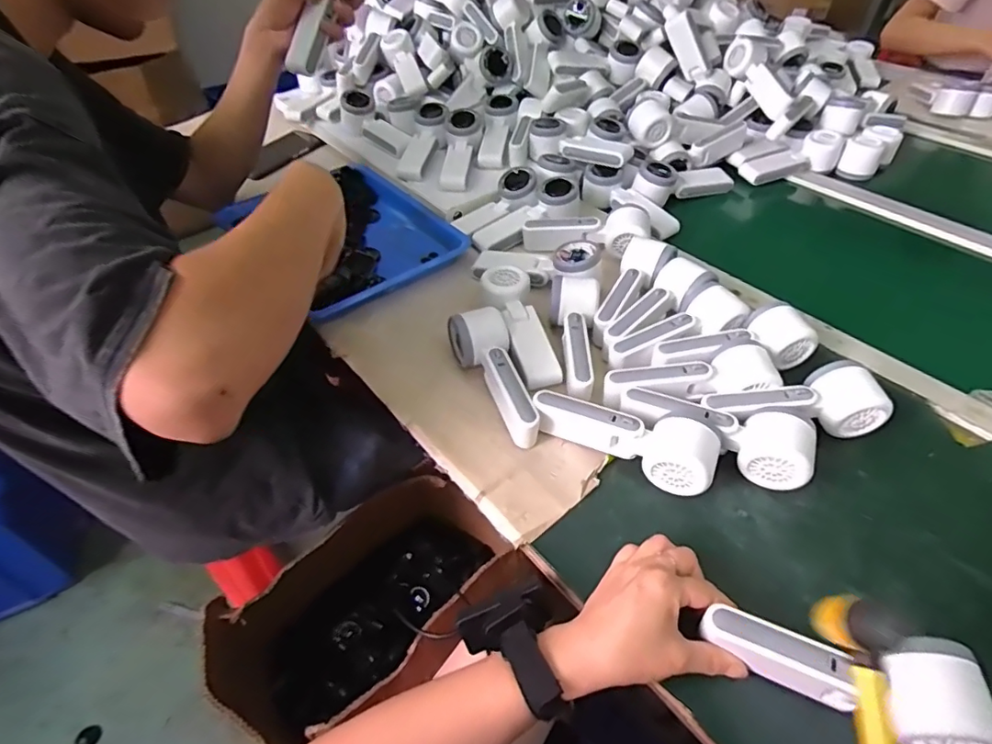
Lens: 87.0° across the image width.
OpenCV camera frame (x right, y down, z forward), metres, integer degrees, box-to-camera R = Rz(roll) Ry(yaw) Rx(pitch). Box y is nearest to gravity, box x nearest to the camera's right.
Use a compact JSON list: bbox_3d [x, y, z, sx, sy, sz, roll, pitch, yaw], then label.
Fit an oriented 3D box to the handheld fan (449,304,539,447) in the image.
[{"bbox_3d":[-0.002,0.005,0.525,0.058,0.058,0.153,-12,46,-9],"label":"handheld fan"}]

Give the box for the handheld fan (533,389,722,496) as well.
[{"bbox_3d":[0.119,0.054,0.480,0.164,0.053,0.061,25,52,24],"label":"handheld fan"}]

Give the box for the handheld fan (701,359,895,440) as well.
[{"bbox_3d":[0.277,0.033,0.494,0.157,0.056,0.055,-5,46,-2],"label":"handheld fan"}]

